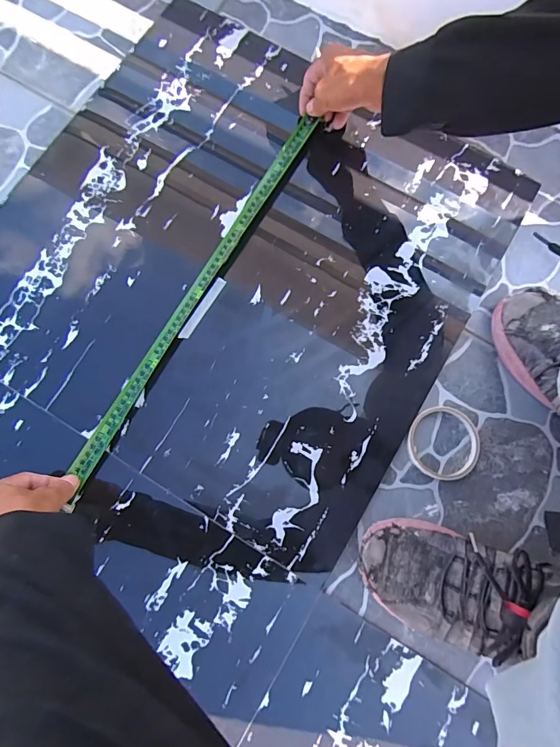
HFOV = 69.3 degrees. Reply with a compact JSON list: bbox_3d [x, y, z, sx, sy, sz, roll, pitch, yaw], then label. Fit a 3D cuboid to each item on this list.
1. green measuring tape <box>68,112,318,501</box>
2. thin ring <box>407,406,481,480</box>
[{"bbox_3d":[-0.095,-0.114,0.504,0.023,0.010,0.528,30,80,5],"label":"green measuring tape"},{"bbox_3d":[0.196,0.082,0.484,0.088,0.014,0.087,0,78,-1],"label":"thin ring"}]

